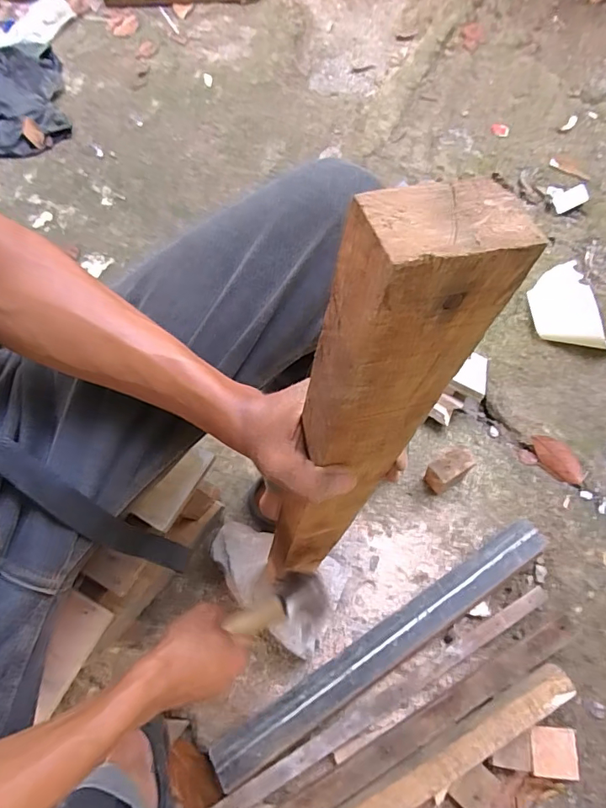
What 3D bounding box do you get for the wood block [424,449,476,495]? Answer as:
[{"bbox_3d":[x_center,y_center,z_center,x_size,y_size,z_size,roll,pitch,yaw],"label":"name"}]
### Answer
[{"bbox_3d":[0.231,0.109,0.775,0.073,0.071,0.047,-32,72,-13],"label":"wood block"}]

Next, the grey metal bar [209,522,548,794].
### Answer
[{"bbox_3d":[0.120,0.340,0.690,0.544,0.056,0.051,-31,72,-11],"label":"grey metal bar"}]

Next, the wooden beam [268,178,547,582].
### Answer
[{"bbox_3d":[0.024,0.050,0.339,0.062,0.431,0.043,2,59,-6],"label":"wooden beam"}]

